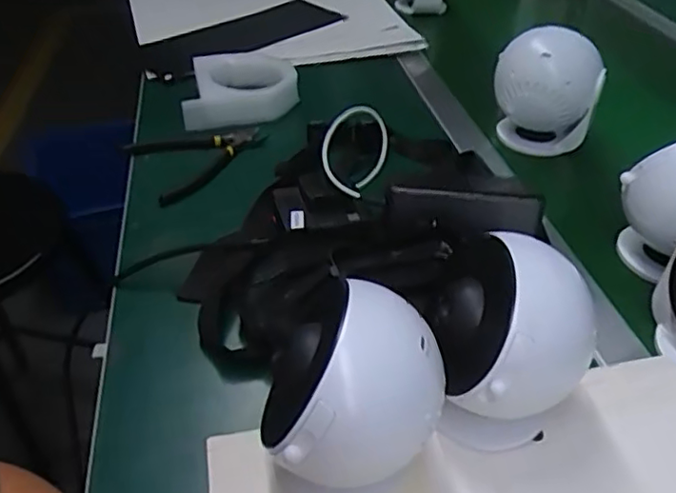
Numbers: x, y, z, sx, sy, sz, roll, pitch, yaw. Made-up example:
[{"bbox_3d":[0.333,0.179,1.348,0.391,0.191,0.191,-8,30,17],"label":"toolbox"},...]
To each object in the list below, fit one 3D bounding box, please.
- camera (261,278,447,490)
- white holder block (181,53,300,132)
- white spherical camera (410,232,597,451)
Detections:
[{"bbox_3d":[0.010,0.070,0.320,0.089,0.085,0.079,3,39,2],"label":"camera"},{"bbox_3d":[-0.114,-0.193,0.744,0.130,0.043,0.125,0,39,-1],"label":"white holder block"},{"bbox_3d":[0.099,0.062,0.371,0.088,0.119,0.078,-8,39,-10],"label":"white spherical camera"}]

